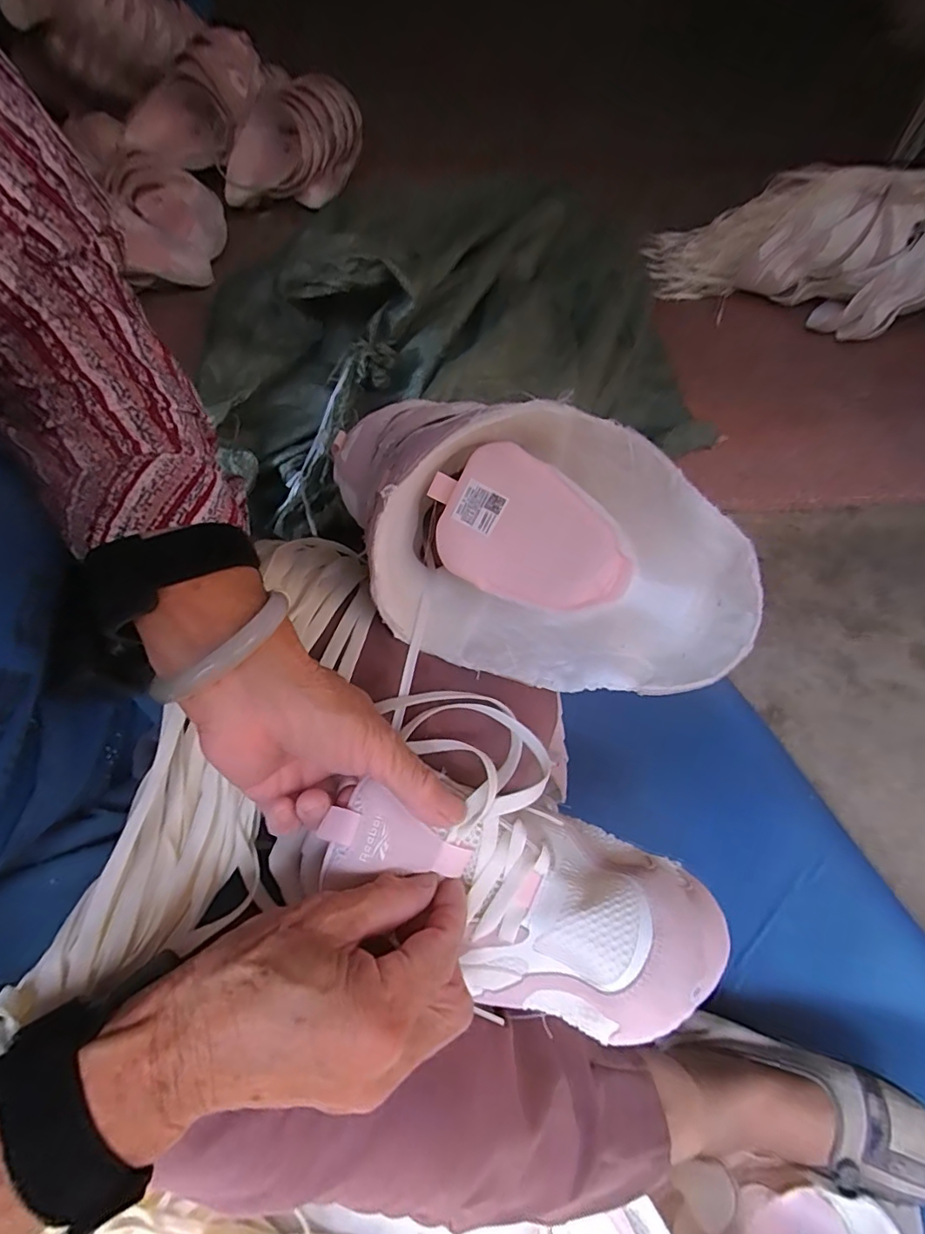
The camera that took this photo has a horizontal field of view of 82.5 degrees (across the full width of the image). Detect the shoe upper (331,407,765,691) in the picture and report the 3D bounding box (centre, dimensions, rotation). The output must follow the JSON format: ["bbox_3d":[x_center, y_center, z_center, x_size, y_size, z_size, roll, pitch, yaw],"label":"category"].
[{"bbox_3d":[0.055,-0.033,0.305,0.205,0.100,0.148,24,107,7],"label":"shoe upper"}]

